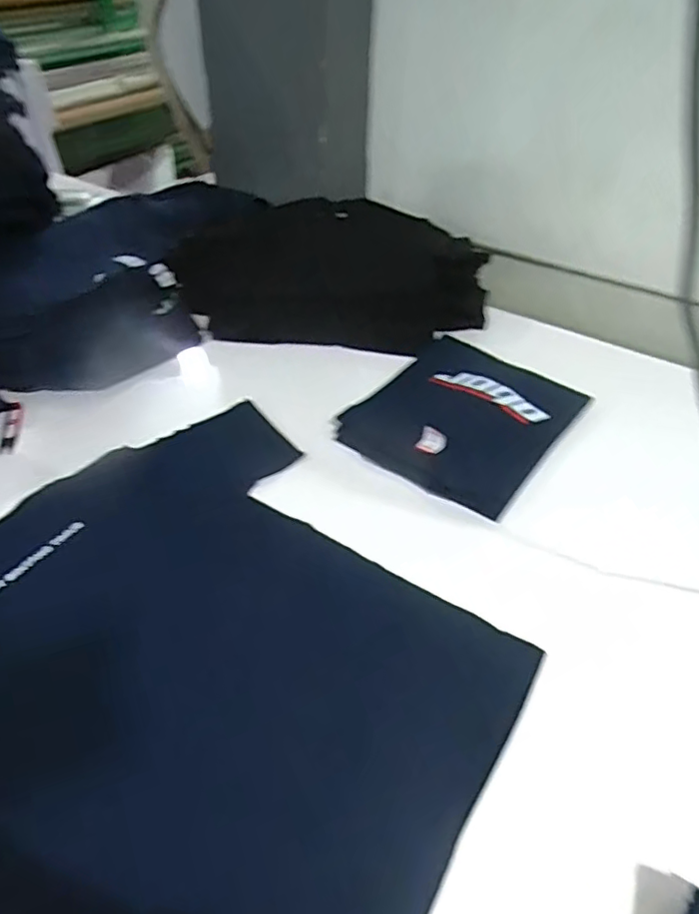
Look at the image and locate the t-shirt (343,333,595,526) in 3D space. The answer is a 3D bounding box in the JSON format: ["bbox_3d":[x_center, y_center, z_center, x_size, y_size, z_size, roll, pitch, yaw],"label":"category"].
[{"bbox_3d":[0.186,-0.071,0.960,0.276,0.034,0.331,32,55,22],"label":"t-shirt"}]

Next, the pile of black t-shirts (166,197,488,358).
[{"bbox_3d":[-0.034,-0.347,1.202,0.586,0.218,0.236,7,43,5],"label":"pile of black t-shirts"}]

